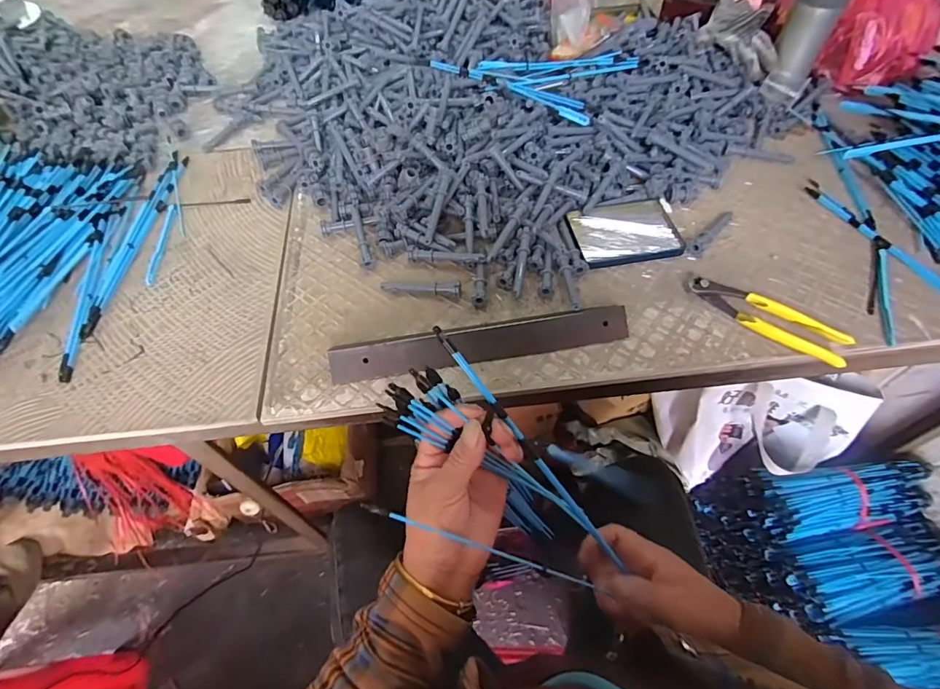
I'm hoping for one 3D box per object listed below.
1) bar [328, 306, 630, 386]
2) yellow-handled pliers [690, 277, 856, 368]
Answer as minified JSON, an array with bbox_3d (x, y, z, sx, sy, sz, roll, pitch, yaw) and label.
[{"bbox_3d":[0.012,-0.003,0.505,0.313,0.024,0.034,-9,57,-4],"label":"bar"},{"bbox_3d":[0.324,-0.032,0.518,0.162,0.021,0.048,37,65,23],"label":"yellow-handled pliers"}]

